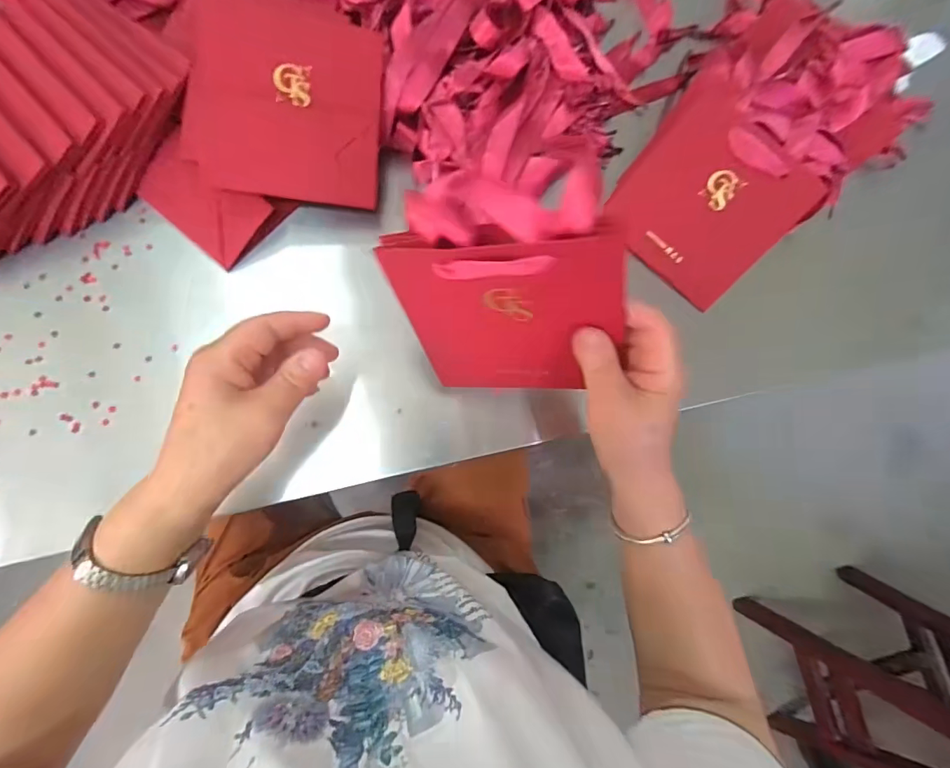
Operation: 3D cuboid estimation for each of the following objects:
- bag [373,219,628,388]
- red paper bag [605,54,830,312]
[{"bbox_3d":[0.024,-0.039,0.284,0.136,0.139,0.008,1,55,19],"label":"bag"},{"bbox_3d":[0.215,-0.176,0.407,0.157,0.020,0.150,44,109,0],"label":"red paper bag"}]

